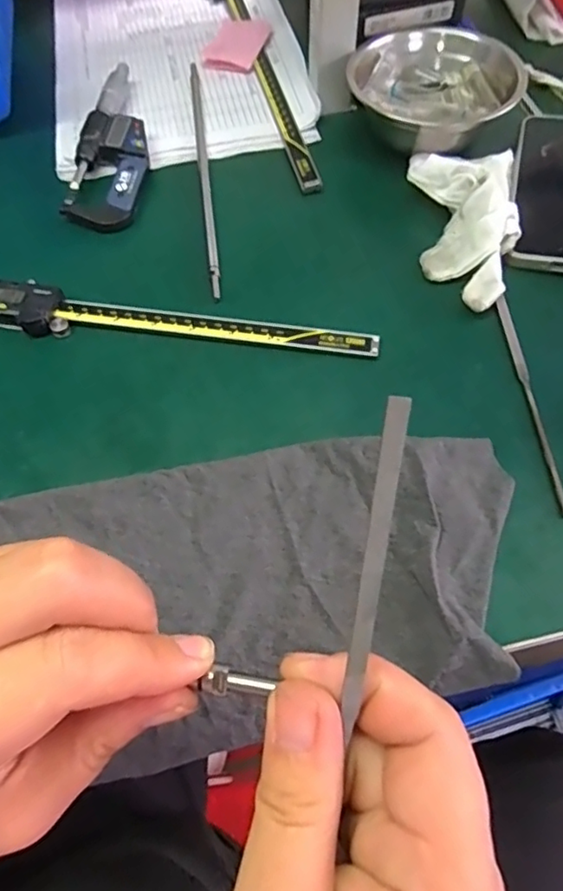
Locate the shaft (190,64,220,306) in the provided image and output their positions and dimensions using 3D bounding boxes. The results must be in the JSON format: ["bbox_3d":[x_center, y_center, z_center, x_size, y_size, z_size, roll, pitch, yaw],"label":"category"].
[{"bbox_3d":[-0.062,-0.226,0.453,0.008,0.015,0.282,-7,62,-2],"label":"shaft"}]

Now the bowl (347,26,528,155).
[{"bbox_3d":[0.118,-0.283,0.454,0.121,0.052,0.121,-1,62,1],"label":"bowl"}]

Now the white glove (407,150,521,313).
[{"bbox_3d":[0.127,-0.155,0.391,0.063,0.041,0.137,-3,62,0],"label":"white glove"}]

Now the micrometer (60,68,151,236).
[{"bbox_3d":[-0.134,-0.245,0.460,0.055,0.019,0.185,2,62,2],"label":"micrometer"}]

